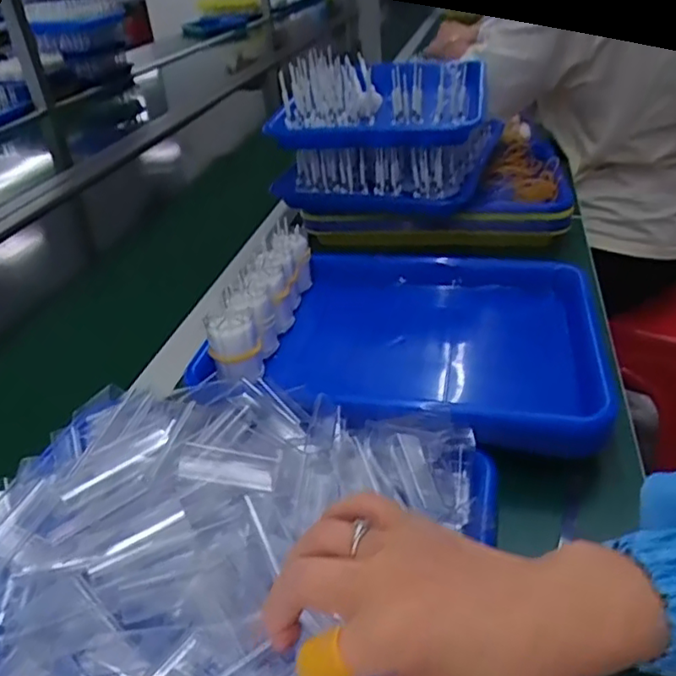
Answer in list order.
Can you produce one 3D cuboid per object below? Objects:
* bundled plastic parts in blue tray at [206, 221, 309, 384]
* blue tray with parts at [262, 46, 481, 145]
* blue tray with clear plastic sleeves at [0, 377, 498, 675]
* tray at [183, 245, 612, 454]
[{"bbox_3d":[-0.066,-0.038,0.578,0.040,0.057,0.195,3,34,13],"label":"bundled plastic parts in blue tray"},{"bbox_3d":[0.057,-0.287,0.738,0.239,0.088,0.150,7,35,18],"label":"blue tray with parts"},{"bbox_3d":[-0.072,0.116,0.379,0.311,0.088,0.227,4,34,14],"label":"blue tray with clear plastic sleeves"},{"bbox_3d":[0.067,0.012,0.569,0.314,0.075,0.265,4,34,14],"label":"tray"}]

